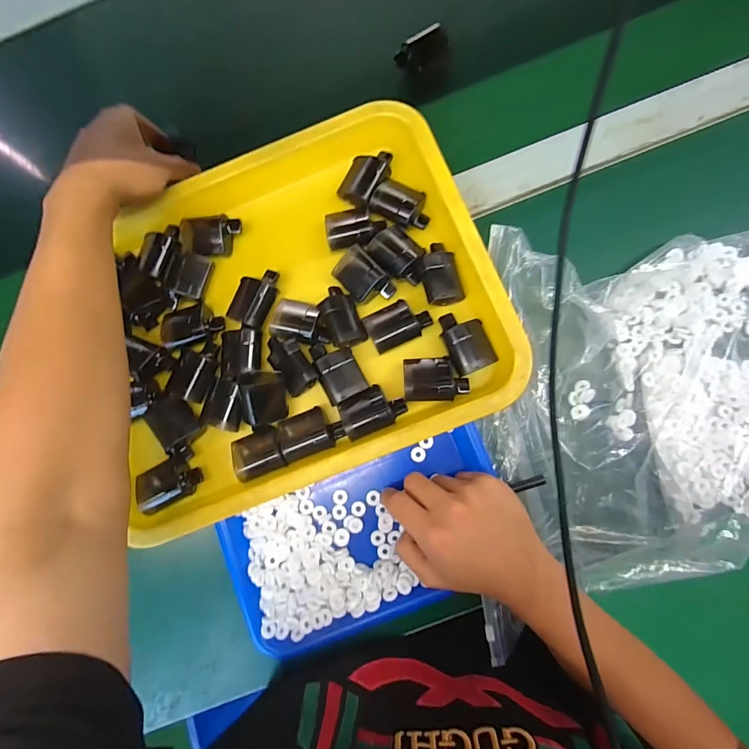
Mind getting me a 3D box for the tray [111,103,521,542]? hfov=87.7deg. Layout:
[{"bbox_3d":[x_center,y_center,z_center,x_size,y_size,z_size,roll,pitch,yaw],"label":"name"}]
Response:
[{"bbox_3d":[-0.075,-0.059,0.353,0.345,0.035,0.301,-22,80,2],"label":"tray"}]

